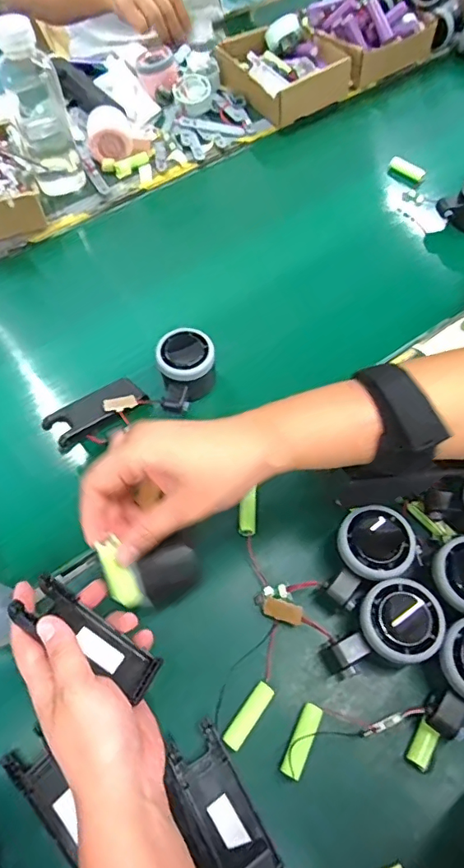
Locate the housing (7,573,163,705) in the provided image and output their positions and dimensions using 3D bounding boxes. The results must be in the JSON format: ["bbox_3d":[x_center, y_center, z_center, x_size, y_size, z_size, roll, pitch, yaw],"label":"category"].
[{"bbox_3d":[-0.097,0.137,0.343,0.101,0.029,0.035,40,69,8],"label":"housing"}]

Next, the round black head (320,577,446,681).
[{"bbox_3d":[0.111,0.149,0.383,0.081,0.057,0.054,-20,63,-9],"label":"round black head"}]

